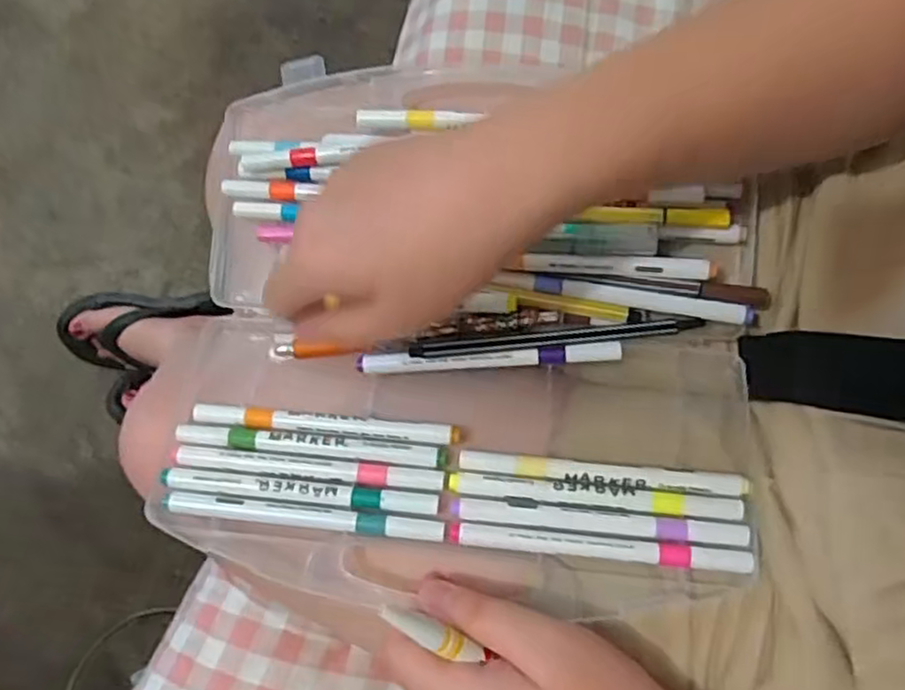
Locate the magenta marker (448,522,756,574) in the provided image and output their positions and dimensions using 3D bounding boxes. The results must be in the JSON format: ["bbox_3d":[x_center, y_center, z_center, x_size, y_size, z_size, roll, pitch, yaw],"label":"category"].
[{"bbox_3d":[0.066,0.091,0.318,0.132,0.014,0.010,6,80,0],"label":"magenta marker"}]

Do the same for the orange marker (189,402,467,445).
[{"bbox_3d":[-0.063,0.039,0.348,0.131,0.010,0.010,6,80,0],"label":"orange marker"}]

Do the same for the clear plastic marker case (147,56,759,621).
[{"bbox_3d":[0.001,-0.012,0.366,0.292,0.065,0.265,4,80,0],"label":"clear plastic marker case"}]

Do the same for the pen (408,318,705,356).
[{"bbox_3d":[0.051,-0.004,0.351,0.142,0.010,0.009,-4,80,-2],"label":"pen"}]

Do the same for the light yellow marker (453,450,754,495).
[{"bbox_3d":[0.070,0.060,0.331,0.131,0.015,0.010,6,80,0],"label":"light yellow marker"}]

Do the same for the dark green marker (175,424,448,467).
[{"bbox_3d":[-0.069,0.048,0.343,0.132,0.011,0.010,6,80,0],"label":"dark green marker"}]

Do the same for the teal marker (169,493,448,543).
[{"bbox_3d":[-0.070,0.080,0.329,0.130,0.007,0.009,6,80,0],"label":"teal marker"}]

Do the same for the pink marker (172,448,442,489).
[{"bbox_3d":[-0.070,0.059,0.338,0.132,0.010,0.010,6,80,0],"label":"pink marker"}]

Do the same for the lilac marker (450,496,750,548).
[{"bbox_3d":[0.066,0.081,0.323,0.131,0.014,0.010,6,80,0],"label":"lilac marker"}]

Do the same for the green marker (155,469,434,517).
[{"bbox_3d":[-0.073,0.069,0.334,0.131,0.009,0.010,6,80,0],"label":"green marker"}]

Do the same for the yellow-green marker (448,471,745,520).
[{"bbox_3d":[0.065,0.070,0.327,0.132,0.014,0.011,6,80,0],"label":"yellow-green marker"}]

